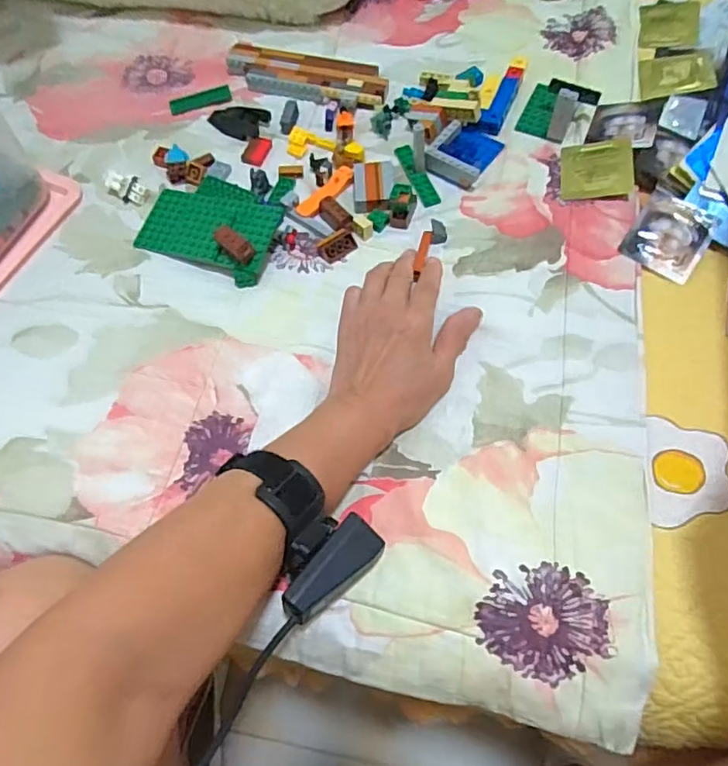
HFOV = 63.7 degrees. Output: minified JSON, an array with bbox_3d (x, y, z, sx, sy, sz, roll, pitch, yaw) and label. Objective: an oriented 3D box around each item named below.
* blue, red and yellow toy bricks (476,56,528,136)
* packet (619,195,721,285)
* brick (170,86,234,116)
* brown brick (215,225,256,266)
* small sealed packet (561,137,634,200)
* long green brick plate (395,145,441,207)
[{"bbox_3d":[0.137,-0.283,0.573,0.020,0.012,0.100,21,66,13],"label":"blue, red and yellow toy bricks"},{"bbox_3d":[0.254,-0.121,0.488,0.057,0.009,0.069,31,86,18],"label":"packet"},{"bbox_3d":[-0.169,-0.292,0.606,0.063,0.004,0.023,-15,64,-4],"label":"brick"},{"bbox_3d":[-0.106,-0.114,0.481,0.035,0.009,0.017,38,70,1],"label":"brown brick"},{"bbox_3d":[0.208,-0.191,0.524,0.059,0.006,0.062,-3,63,18],"label":"small sealed packet"},{"bbox_3d":[0.050,-0.194,0.549,0.017,0.007,0.079,-19,64,-6],"label":"long green brick plate"}]

